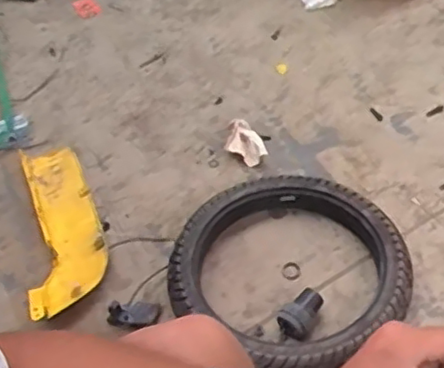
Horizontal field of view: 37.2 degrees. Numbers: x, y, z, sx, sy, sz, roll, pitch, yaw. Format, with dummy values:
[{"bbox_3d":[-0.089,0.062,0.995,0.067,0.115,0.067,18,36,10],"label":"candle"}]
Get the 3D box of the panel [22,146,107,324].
[{"bbox_3d":[-0.271,0.065,1.108,0.126,0.030,0.345,-17,49,-7],"label":"panel"}]

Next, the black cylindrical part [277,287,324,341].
[{"bbox_3d":[0.120,0.193,0.968,0.074,0.045,0.050,-39,57,-24],"label":"black cylindrical part"}]

